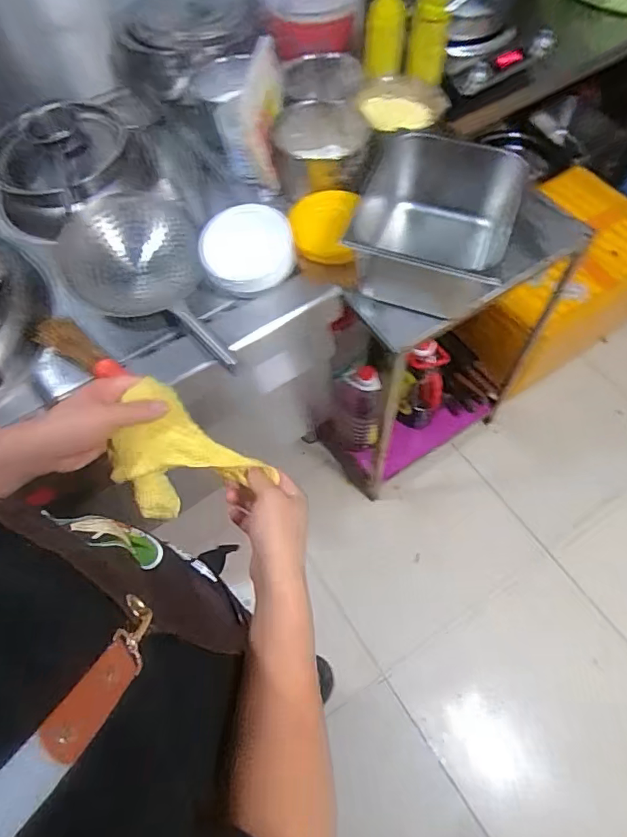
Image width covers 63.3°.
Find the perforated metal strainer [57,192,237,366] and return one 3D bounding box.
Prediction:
[{"bbox_3d":[-0.321,-0.259,1.004,0.259,0.094,0.496,-30,64,-12],"label":"perforated metal strainer"}]

